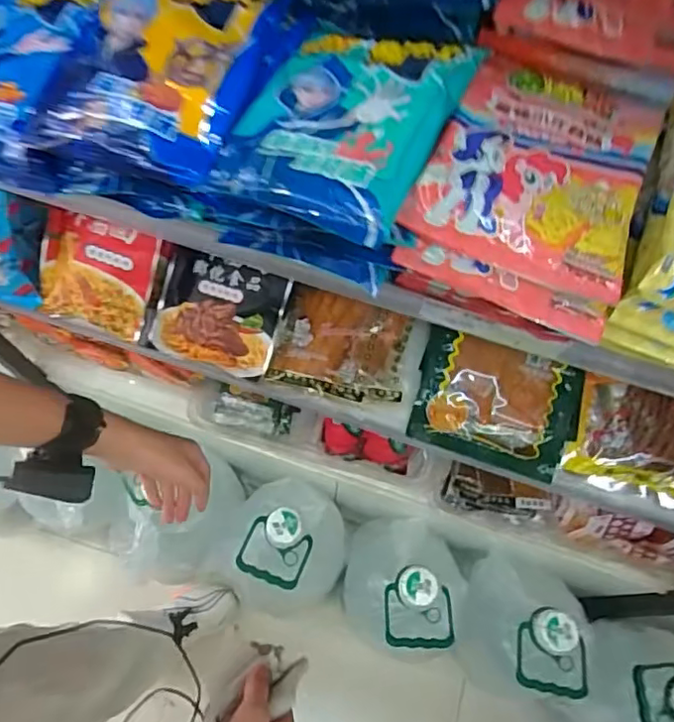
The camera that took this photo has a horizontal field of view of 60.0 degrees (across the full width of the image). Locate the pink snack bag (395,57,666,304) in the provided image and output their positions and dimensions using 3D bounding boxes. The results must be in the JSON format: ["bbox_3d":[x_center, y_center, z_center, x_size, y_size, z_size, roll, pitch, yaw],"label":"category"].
[{"bbox_3d":[0.119,-0.115,0.346,0.121,0.021,0.139,20,68,6],"label":"pink snack bag"}]

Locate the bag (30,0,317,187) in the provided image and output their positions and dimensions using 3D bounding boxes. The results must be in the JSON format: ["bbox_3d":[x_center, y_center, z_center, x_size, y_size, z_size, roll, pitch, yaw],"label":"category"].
[{"bbox_3d":[-0.110,-0.200,0.390,0.133,0.044,0.159,22,68,7],"label":"bag"}]

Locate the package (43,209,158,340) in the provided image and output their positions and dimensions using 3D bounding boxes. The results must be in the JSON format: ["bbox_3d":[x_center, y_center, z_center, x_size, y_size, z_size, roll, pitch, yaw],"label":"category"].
[{"bbox_3d":[-0.305,-0.110,0.728,0.175,0.041,0.136,19,111,12],"label":"package"}]

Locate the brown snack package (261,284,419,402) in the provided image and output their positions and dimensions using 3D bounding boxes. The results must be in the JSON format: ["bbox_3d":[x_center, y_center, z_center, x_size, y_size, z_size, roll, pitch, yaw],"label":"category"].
[{"bbox_3d":[0.005,-0.017,0.705,0.157,0.040,0.116,16,67,4],"label":"brown snack package"}]

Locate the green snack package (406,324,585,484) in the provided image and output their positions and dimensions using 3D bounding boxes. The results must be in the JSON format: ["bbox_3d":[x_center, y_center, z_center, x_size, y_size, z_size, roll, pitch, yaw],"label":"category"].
[{"bbox_3d":[0.191,0.044,0.694,0.198,0.038,0.160,18,90,9],"label":"green snack package"}]

